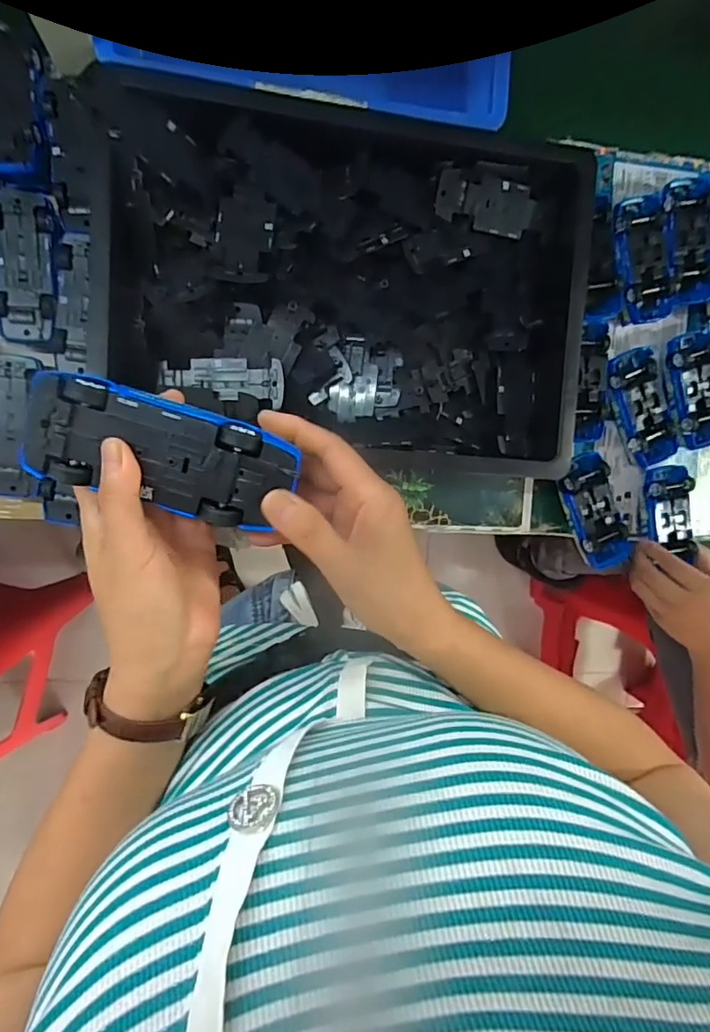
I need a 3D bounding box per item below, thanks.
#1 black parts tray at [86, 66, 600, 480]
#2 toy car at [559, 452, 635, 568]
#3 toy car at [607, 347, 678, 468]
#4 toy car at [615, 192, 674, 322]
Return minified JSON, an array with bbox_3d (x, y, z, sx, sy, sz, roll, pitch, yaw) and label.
[{"bbox_3d":[0.001,-0.211,0.503,0.444,0.069,0.317,3,92,-9],"label":"black parts tray"},{"bbox_3d":[0.274,-0.005,0.598,0.061,0.028,0.129,-22,96,-7],"label":"toy car"},{"bbox_3d":[0.326,-0.122,0.610,0.061,0.040,0.133,-25,96,-7],"label":"toy car"},{"bbox_3d":[0.314,-0.284,0.591,0.065,0.040,0.129,-11,94,-8],"label":"toy car"}]

